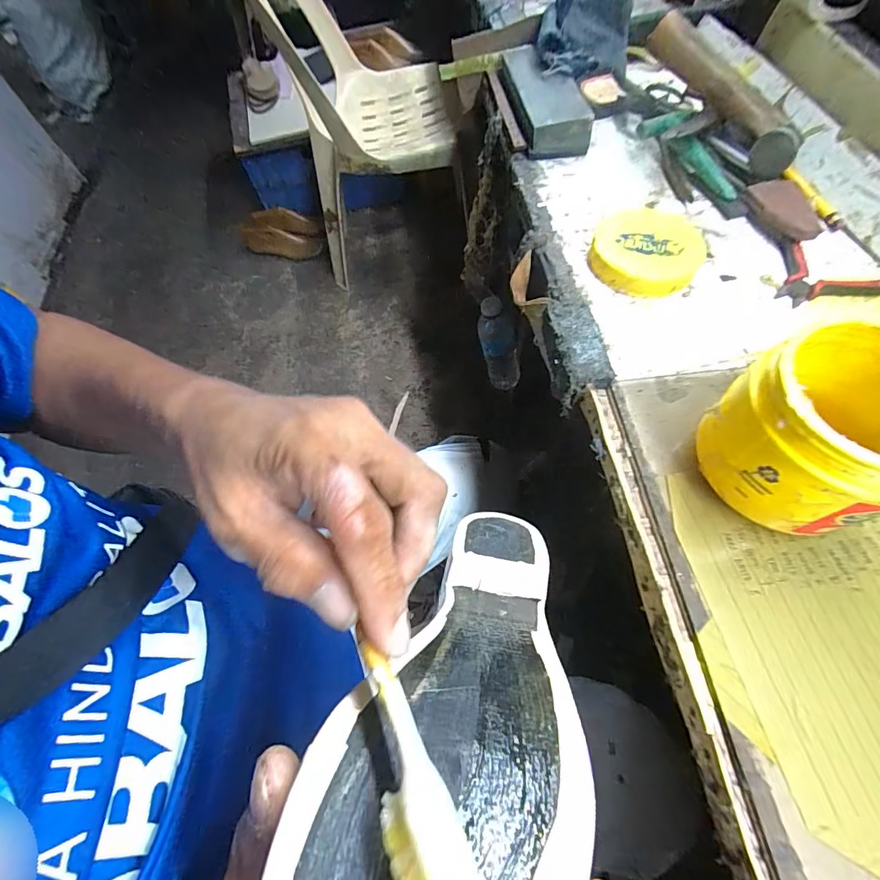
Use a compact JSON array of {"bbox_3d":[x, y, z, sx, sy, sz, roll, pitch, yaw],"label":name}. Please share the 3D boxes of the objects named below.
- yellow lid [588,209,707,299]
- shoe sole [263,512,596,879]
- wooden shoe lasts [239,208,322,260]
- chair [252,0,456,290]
[{"bbox_3d":[0.178,-0.165,0.365,0.087,0.019,0.098,18,64,13],"label":"yellow lid"},{"bbox_3d":[0.018,0.108,0.201,0.089,0.035,0.240,14,20,11],"label":"shoe sole"},{"bbox_3d":[-0.549,-0.715,1.480,0.321,0.110,0.120,10,63,11],"label":"wooden shoe lasts"},{"bbox_3d":[-0.184,-0.816,1.084,0.425,0.705,0.457,-3,61,5],"label":"chair"}]

